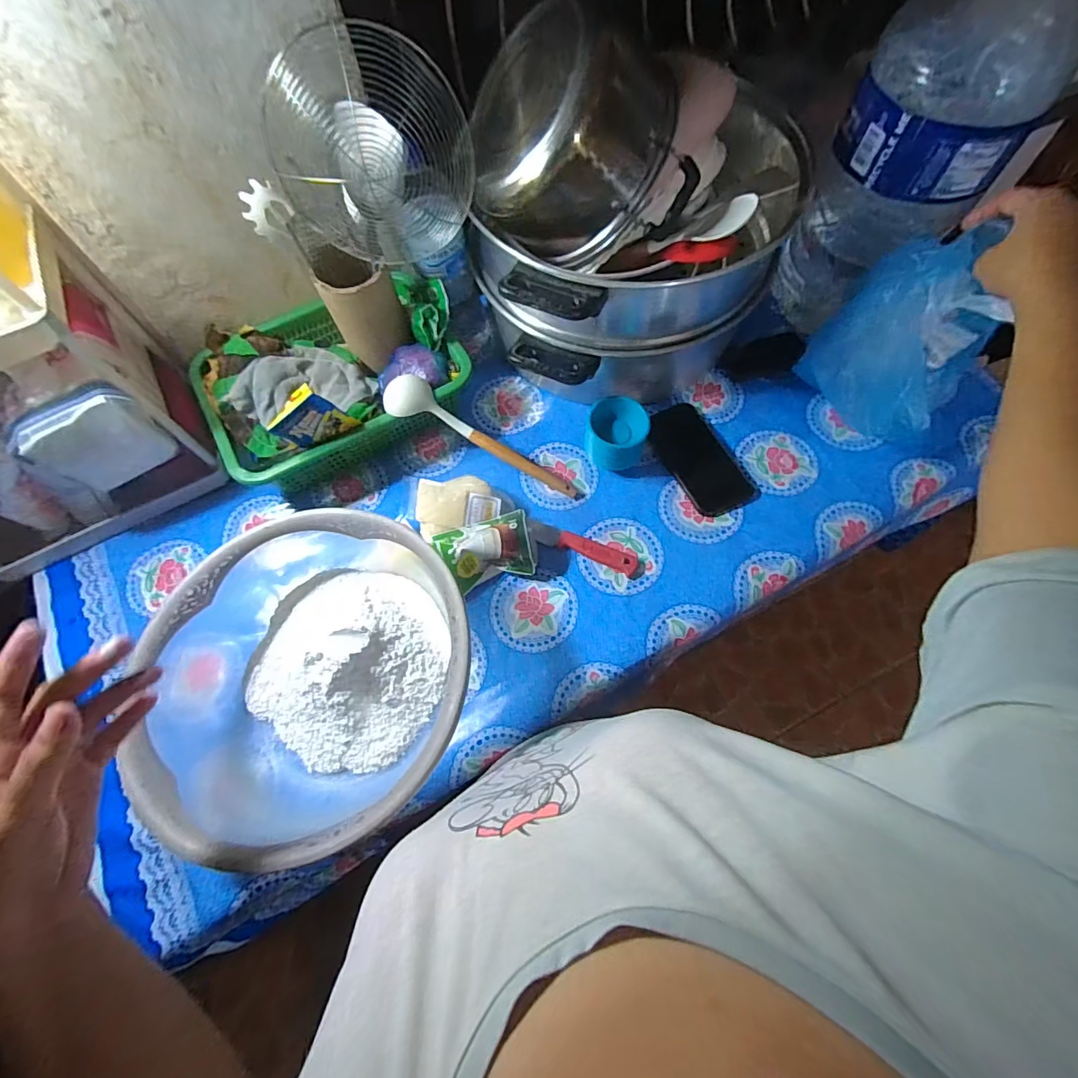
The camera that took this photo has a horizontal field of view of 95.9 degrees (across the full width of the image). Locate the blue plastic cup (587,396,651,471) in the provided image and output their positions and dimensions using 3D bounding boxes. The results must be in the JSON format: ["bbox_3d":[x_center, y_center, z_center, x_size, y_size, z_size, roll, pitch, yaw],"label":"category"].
[{"bbox_3d":[0.096,-0.127,0.617,0.075,0.077,0.066,17,68,10],"label":"blue plastic cup"}]

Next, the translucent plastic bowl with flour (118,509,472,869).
[{"bbox_3d":[-0.222,0.131,0.481,0.311,0.124,0.293,-1,65,2],"label":"translucent plastic bowl with flour"}]

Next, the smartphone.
[{"bbox_3d":[0.209,-0.105,0.627,0.080,0.016,0.159,-25,67,-8],"label":"smartphone"}]

